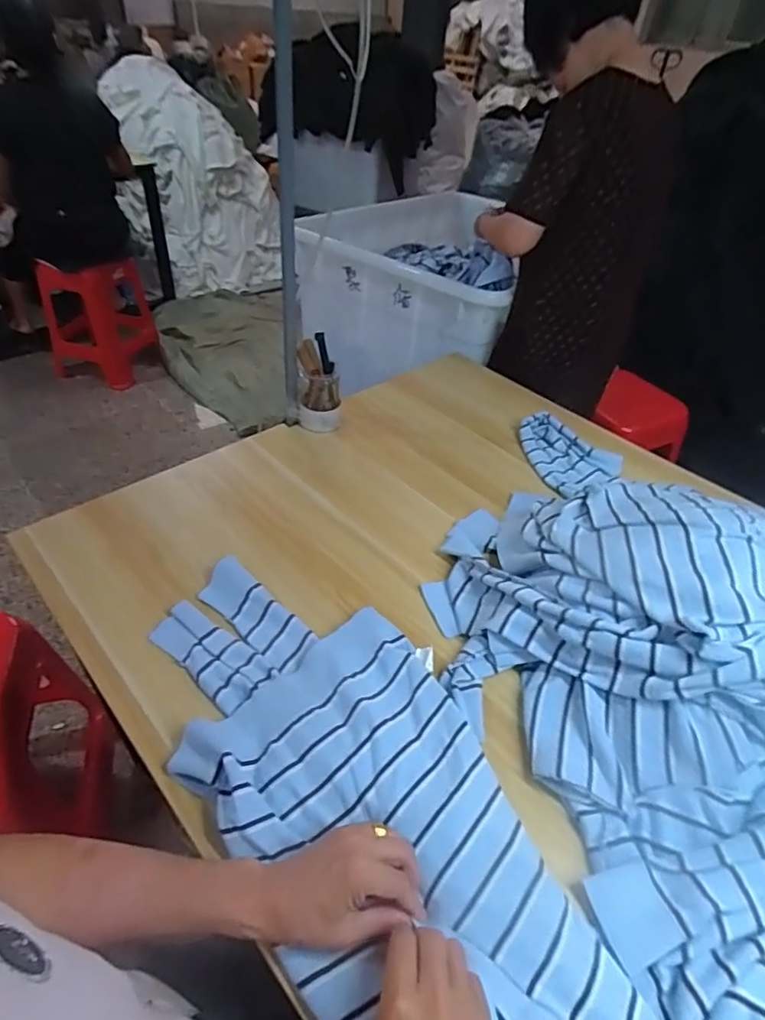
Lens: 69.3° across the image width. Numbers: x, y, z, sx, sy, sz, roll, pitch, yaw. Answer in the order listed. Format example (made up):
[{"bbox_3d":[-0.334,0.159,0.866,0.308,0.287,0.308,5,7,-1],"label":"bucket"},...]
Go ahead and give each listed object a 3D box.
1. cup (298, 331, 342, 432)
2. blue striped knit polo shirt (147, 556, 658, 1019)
[{"bbox_3d":[-0.117,-0.230,1.036,0.081,0.163,0.072,5,41,-1],"label":"cup"},{"bbox_3d":[0.020,0.319,0.524,0.267,0.049,0.757,-22,48,-28],"label":"blue striped knit polo shirt"}]

